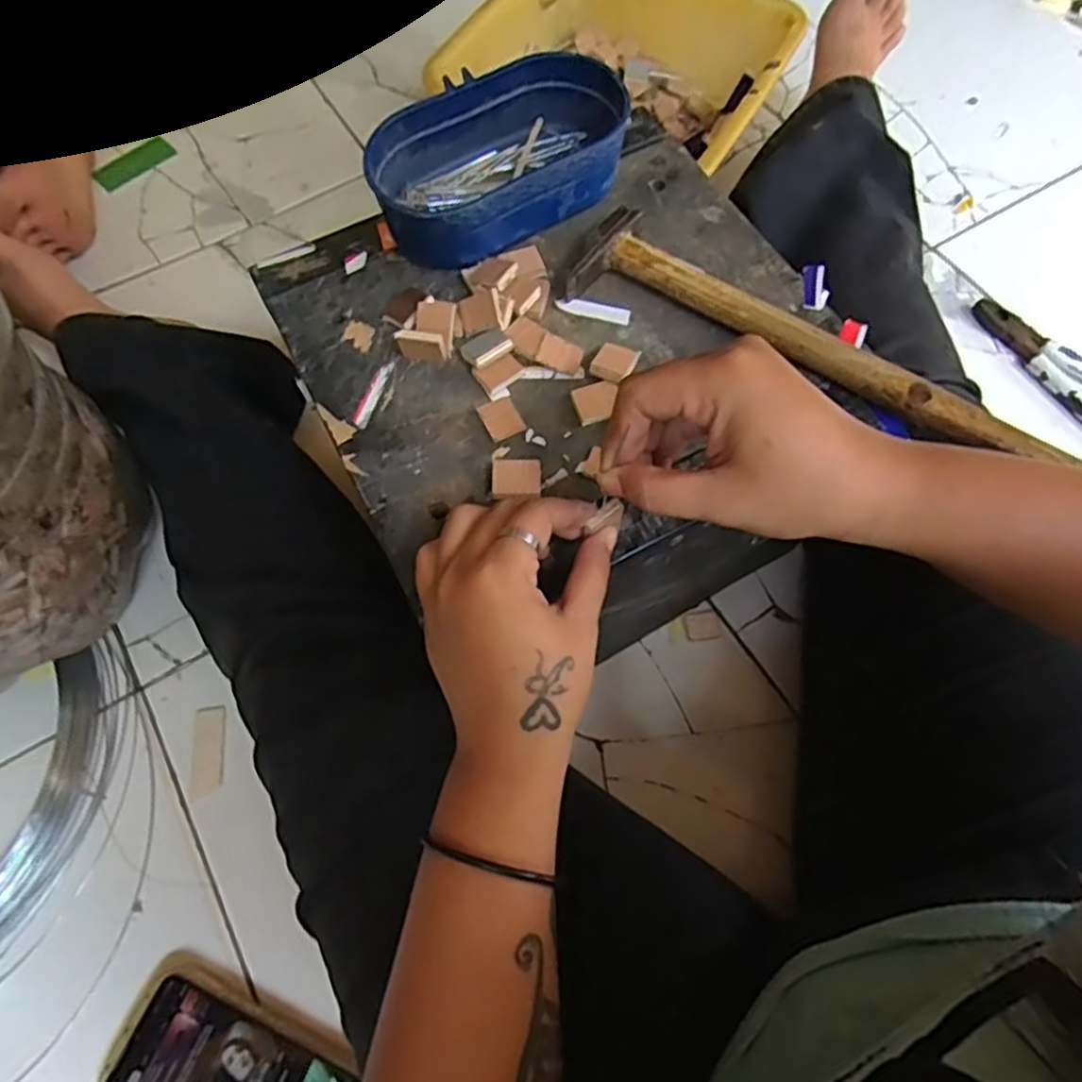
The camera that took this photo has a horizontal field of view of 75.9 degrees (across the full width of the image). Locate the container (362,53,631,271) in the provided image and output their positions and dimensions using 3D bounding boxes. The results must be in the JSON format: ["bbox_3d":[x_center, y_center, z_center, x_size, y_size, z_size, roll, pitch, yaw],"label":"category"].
[{"bbox_3d":[-0.023,-0.223,0.409,0.156,0.046,0.092,-27,69,-10],"label":"container"}]

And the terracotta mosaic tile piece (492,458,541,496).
[{"bbox_3d":[-0.012,-0.032,0.348,0.024,0.004,0.021,0,67,0],"label":"terracotta mosaic tile piece"}]

